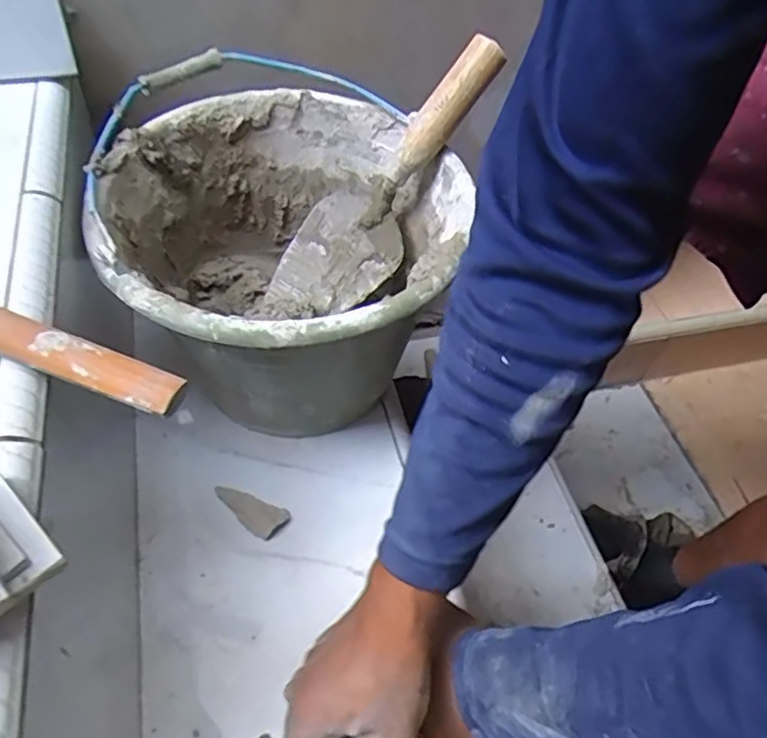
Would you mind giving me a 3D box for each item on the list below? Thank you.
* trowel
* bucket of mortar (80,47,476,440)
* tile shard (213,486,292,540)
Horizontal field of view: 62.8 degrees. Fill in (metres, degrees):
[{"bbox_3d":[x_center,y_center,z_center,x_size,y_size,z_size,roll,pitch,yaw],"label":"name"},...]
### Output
[{"bbox_3d":[0.003,-0.162,0.558,0.079,0.280,0.084,11,33,-54],"label":"trowel"},{"bbox_3d":[-0.091,-0.082,0.570,0.293,0.242,0.298,2,51,-3],"label":"bucket of mortar"},{"bbox_3d":[-0.118,0.124,0.548,0.069,0.007,0.029,21,52,12],"label":"tile shard"}]

